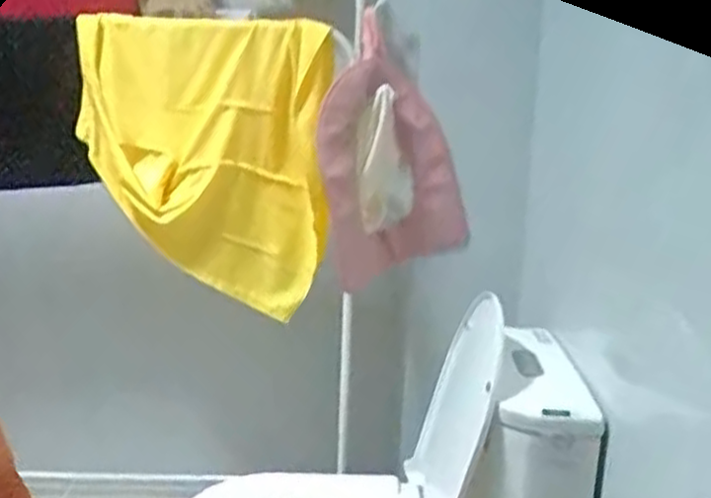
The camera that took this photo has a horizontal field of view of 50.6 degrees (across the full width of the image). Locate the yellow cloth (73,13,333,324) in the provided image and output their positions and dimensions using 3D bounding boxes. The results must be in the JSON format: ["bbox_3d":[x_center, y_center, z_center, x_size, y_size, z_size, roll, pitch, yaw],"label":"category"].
[{"bbox_3d":[-0.282,-0.156,1.494,0.458,0.556,0.133,3,15,6],"label":"yellow cloth"}]

